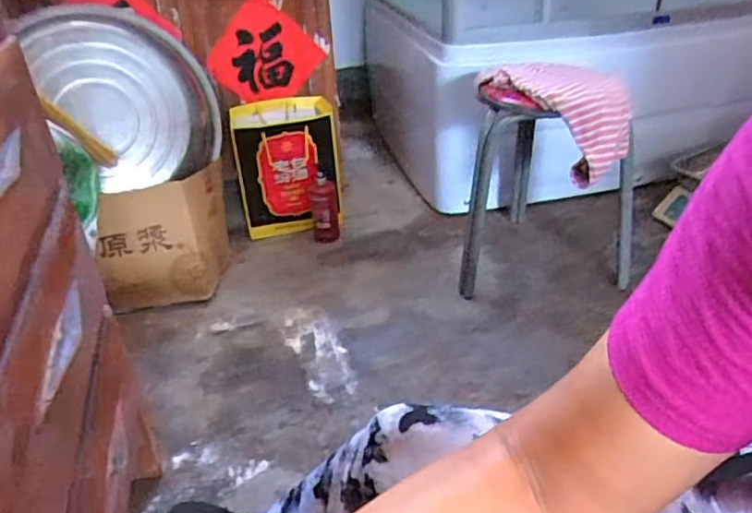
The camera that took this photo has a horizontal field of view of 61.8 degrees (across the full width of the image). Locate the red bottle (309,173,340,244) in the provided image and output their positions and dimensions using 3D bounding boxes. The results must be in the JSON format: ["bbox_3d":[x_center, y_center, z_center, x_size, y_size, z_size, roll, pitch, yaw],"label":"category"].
[{"bbox_3d":[-0.127,-0.113,1.603,0.072,0.158,0.074,-7,33,-7],"label":"red bottle"}]

